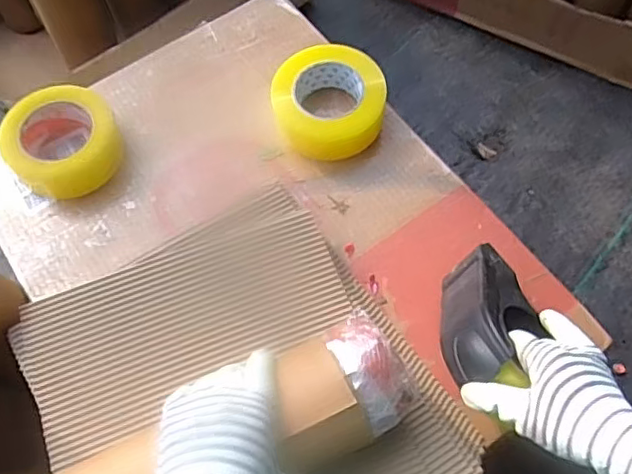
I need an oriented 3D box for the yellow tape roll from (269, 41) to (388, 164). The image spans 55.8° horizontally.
[{"bbox_3d":[0.017,-0.159,0.704,0.128,0.068,0.117,0,65,1],"label":"yellow tape roll"}]

